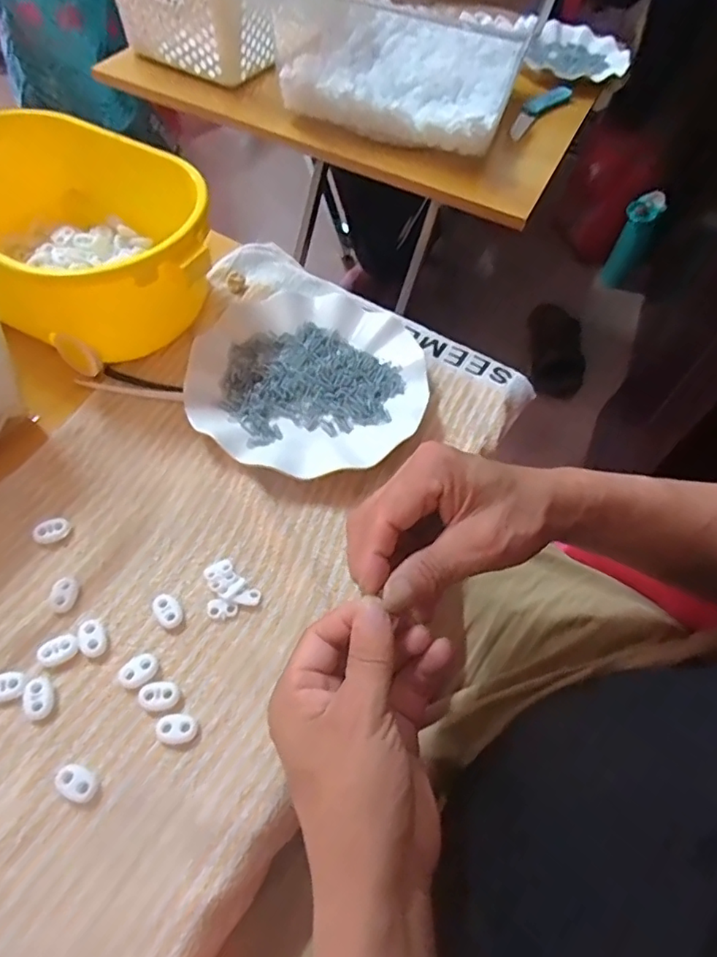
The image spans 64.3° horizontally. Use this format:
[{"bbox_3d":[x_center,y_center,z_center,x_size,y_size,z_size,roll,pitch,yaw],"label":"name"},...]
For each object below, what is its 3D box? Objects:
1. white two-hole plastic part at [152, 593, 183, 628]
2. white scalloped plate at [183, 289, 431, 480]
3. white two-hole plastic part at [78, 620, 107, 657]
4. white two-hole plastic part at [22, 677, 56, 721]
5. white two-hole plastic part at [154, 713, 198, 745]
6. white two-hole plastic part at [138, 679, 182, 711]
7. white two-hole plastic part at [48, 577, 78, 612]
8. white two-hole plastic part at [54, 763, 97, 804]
[{"bbox_3d":[-0.119,0.082,0.355,0.014,0.006,0.024,-34,66,-23],"label":"white two-hole plastic part"},{"bbox_3d":[-0.037,-0.082,0.455,0.180,0.021,0.192,2,58,-3],"label":"white scalloped plate"},{"bbox_3d":[-0.160,0.095,0.342,0.014,0.006,0.023,-20,61,-16],"label":"white two-hole plastic part"},{"bbox_3d":[-0.180,0.124,0.321,0.015,0.005,0.023,-20,61,-16],"label":"white two-hole plastic part"},{"bbox_3d":[-0.102,0.140,0.319,0.022,0.005,0.016,-5,58,-8],"label":"white two-hole plastic part"},{"bbox_3d":[-0.114,0.124,0.327,0.023,0.006,0.016,1,58,-4],"label":"white two-hole plastic part"},{"bbox_3d":[-0.183,0.072,0.355,0.014,0.008,0.022,0,58,-5],"label":"white two-hole plastic part"},{"bbox_3d":[-0.148,0.160,0.300,0.022,0.004,0.014,27,60,12],"label":"white two-hole plastic part"}]

